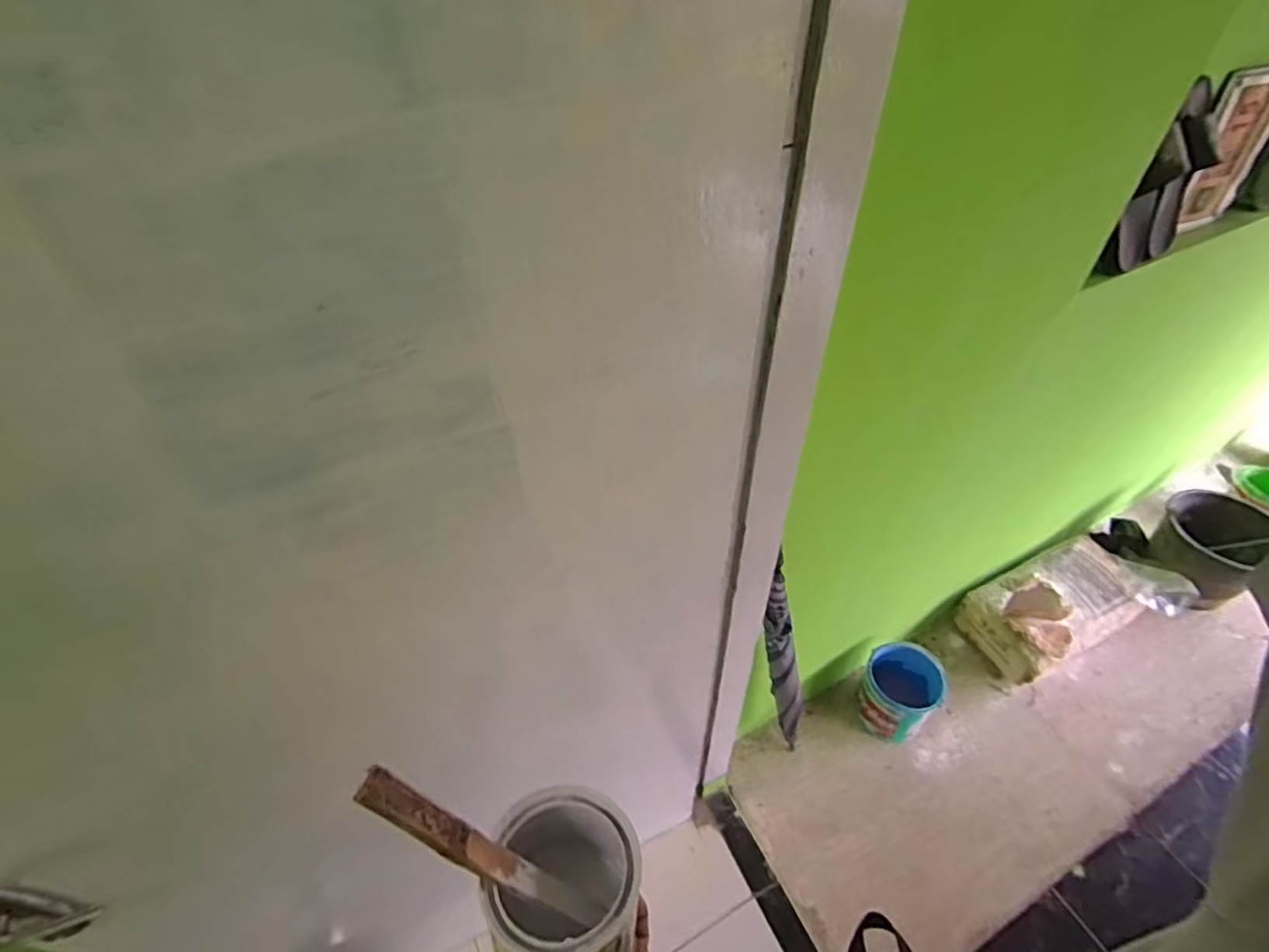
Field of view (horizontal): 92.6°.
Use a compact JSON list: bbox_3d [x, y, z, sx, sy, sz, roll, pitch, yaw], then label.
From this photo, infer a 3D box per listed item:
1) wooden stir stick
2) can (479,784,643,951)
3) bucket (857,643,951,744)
[{"bbox_3d":[-0.091,0.253,0.396,0.009,0.227,0.021,-25,31,25],"label":"wooden stir stick"},{"bbox_3d":[-0.048,0.294,0.424,0.094,0.098,0.118,6,48,6],"label":"can"},{"bbox_3d":[0.693,0.545,1.577,0.217,0.181,0.186,-28,53,-23],"label":"bucket"}]

